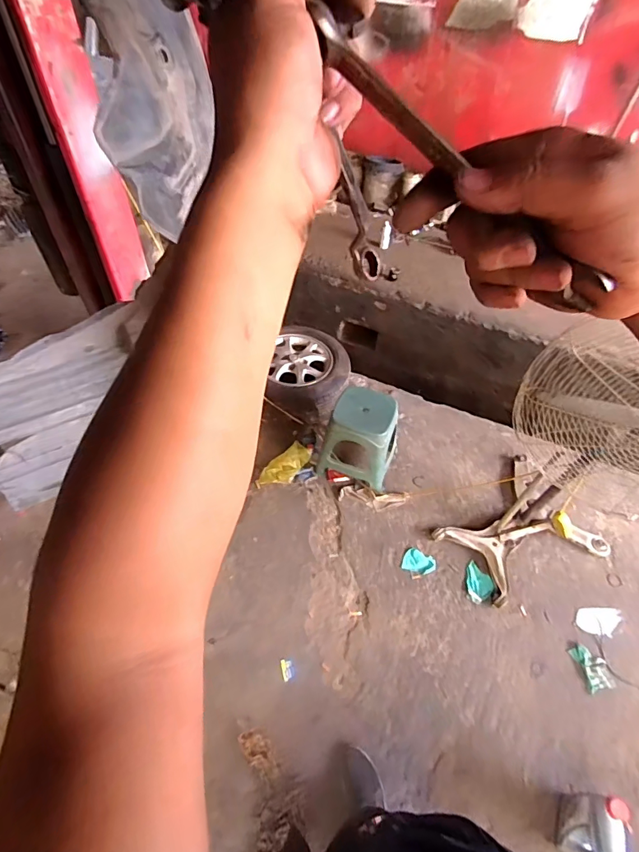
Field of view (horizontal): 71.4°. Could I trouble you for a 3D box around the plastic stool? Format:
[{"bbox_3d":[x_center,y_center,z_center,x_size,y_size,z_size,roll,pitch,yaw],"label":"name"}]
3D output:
[{"bbox_3d":[0.173,0.052,1.879,0.296,0.331,0.272,15,51,9],"label":"plastic stool"}]

